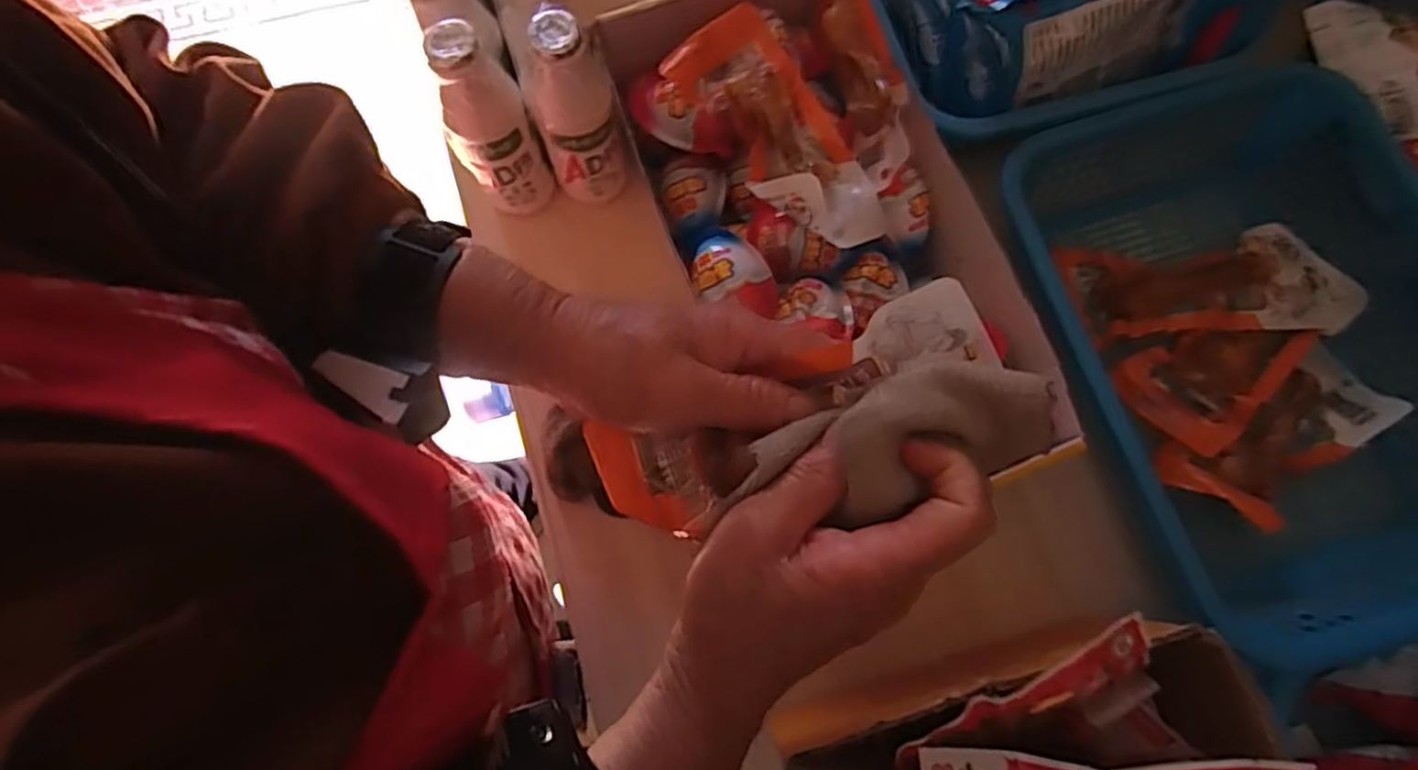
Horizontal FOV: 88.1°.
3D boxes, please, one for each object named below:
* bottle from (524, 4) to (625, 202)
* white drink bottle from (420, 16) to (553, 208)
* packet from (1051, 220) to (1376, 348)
[{"bbox_3d":[-0.087,-0.174,0.467,0.050,0.130,0.053,-15,76,-4],"label":"bottle"},{"bbox_3d":[-0.139,-0.165,0.463,0.047,0.128,0.046,-29,78,-7],"label":"white drink bottle"},{"bbox_3d":[0.344,-0.068,0.504,0.177,0.034,0.076,-4,76,-1],"label":"packet"}]

